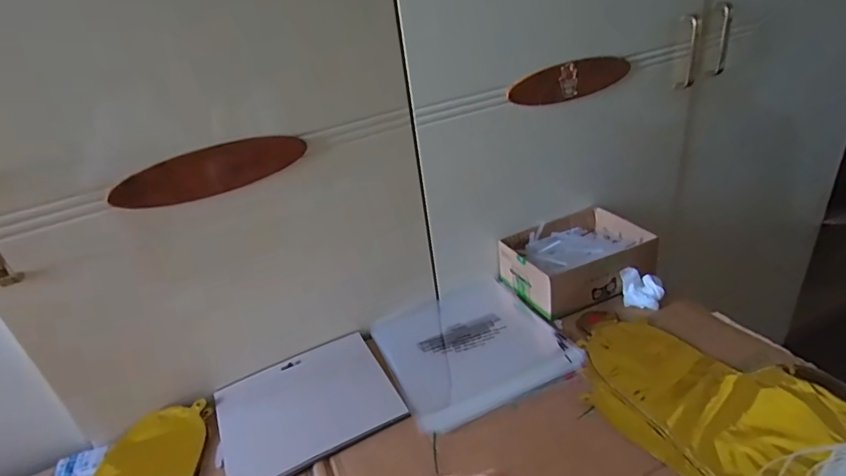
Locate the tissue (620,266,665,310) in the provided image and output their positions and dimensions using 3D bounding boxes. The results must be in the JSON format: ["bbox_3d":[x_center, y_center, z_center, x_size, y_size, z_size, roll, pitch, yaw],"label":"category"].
[{"bbox_3d":[0.290,0.066,0.640,0.055,0.038,0.042,10,34,28],"label":"tissue"}]

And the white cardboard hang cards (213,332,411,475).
[{"bbox_3d":[-0.134,0.189,0.551,0.186,0.008,0.161,-20,32,-21],"label":"white cardboard hang cards"}]

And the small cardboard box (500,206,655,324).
[{"bbox_3d":[0.224,0.029,0.709,0.195,0.061,0.146,-18,31,-19],"label":"small cardboard box"}]

